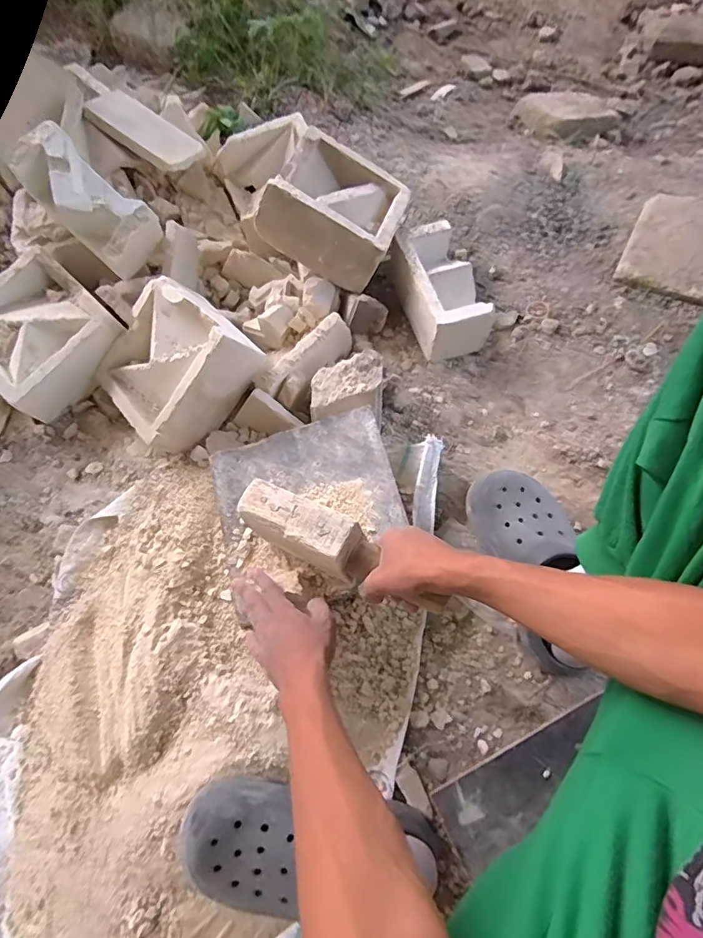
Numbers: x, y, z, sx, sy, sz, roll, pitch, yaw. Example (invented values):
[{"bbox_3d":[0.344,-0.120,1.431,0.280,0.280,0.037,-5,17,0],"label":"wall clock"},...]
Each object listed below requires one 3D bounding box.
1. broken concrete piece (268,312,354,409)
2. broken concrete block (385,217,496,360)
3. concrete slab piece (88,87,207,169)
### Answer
[{"bbox_3d":[-0.062,-0.167,0.780,0.164,0.079,0.033,-51,33,-14],"label":"broken concrete piece"},{"bbox_3d":[0.145,-0.296,0.824,0.104,0.100,0.194,-18,66,-4],"label":"broken concrete block"},{"bbox_3d":[-0.370,-0.610,0.900,0.190,0.020,0.097,28,66,-11],"label":"concrete slab piece"}]

